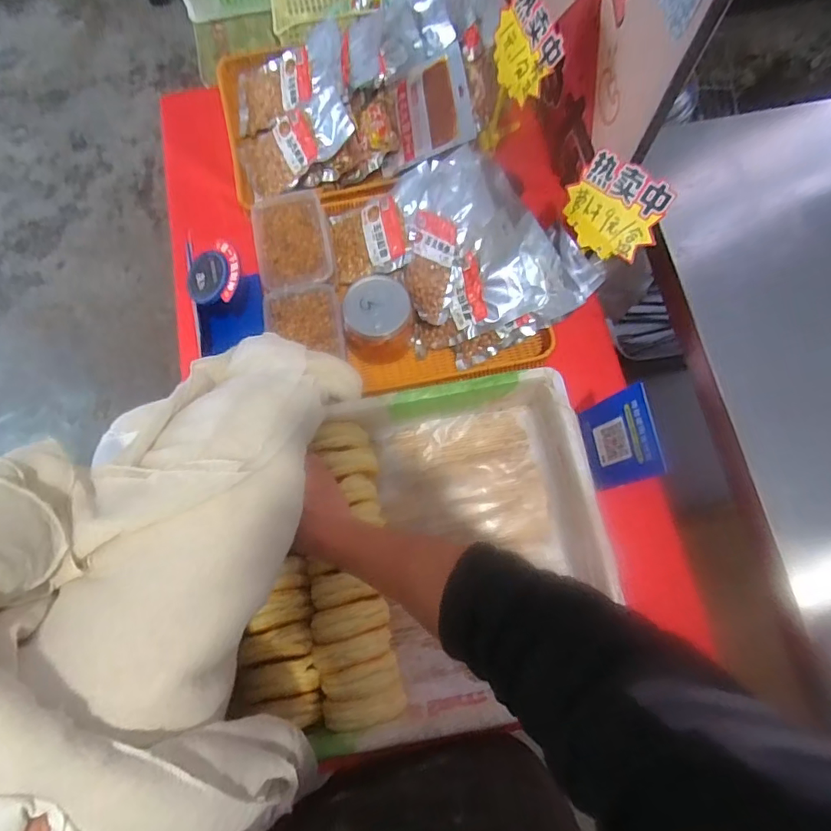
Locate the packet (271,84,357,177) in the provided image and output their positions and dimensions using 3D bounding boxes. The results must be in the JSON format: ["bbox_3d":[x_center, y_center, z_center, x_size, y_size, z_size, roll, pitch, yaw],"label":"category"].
[{"bbox_3d":[-0.176,-0.486,0.864,0.135,0.017,0.131,-32,76,24],"label":"packet"}]

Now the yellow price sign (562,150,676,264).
[{"bbox_3d":[0.255,-0.270,0.666,0.010,0.107,0.143,-2,40,-42],"label":"yellow price sign"}]

